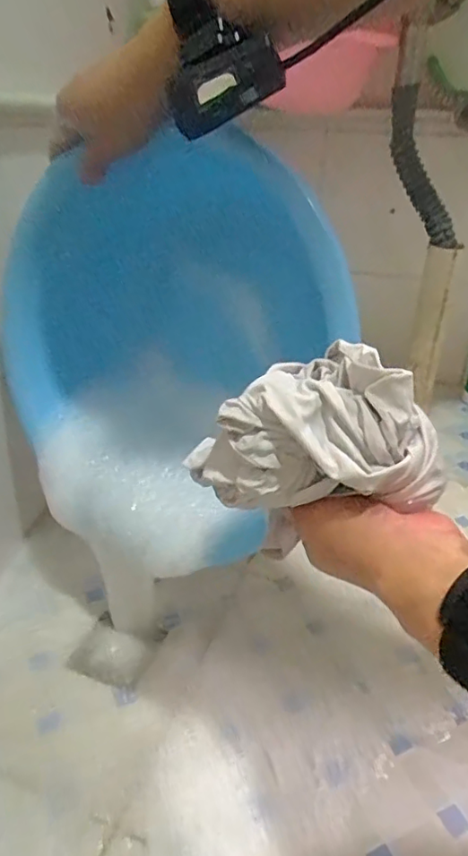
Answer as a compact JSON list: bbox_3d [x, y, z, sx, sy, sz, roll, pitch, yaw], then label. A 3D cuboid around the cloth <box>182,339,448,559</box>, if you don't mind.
[{"bbox_3d":[0.046,0.009,0.330,0.100,0.093,0.115,-19,35,-32],"label":"cloth"}]

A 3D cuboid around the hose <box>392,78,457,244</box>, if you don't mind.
[{"bbox_3d":[0.259,-0.359,0.776,0.051,0.215,0.031,-13,16,38],"label":"hose"}]

